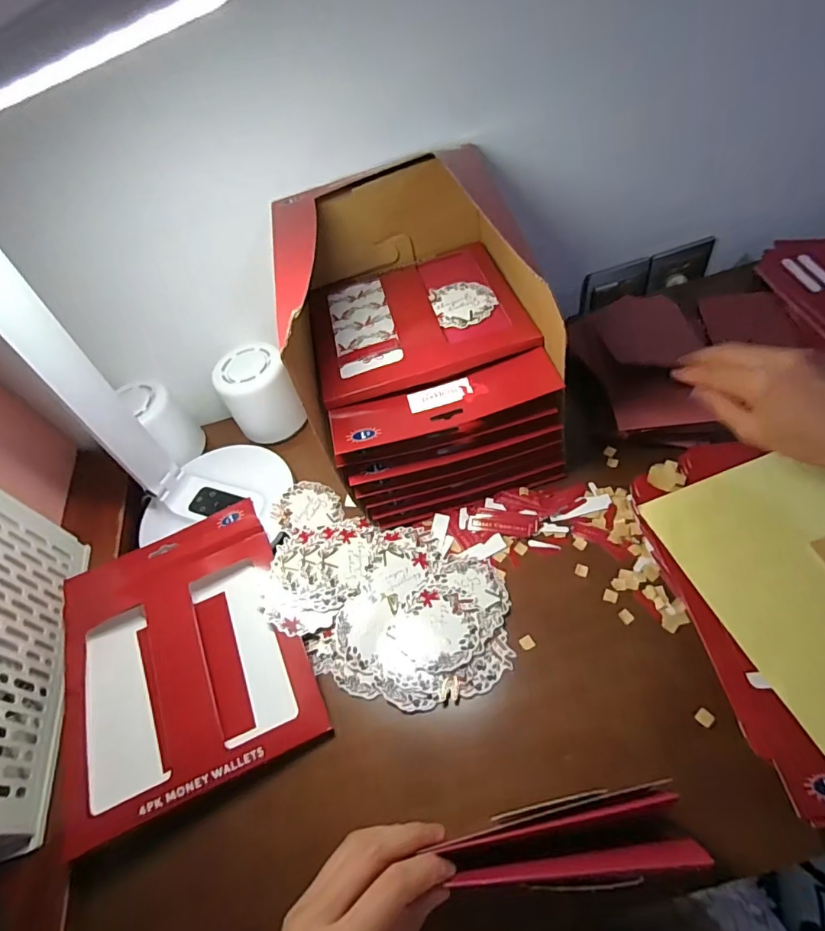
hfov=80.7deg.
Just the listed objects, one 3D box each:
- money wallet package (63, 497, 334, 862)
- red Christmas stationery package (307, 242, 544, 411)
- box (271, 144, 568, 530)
[{"bbox_3d":[-0.207,0.153,0.427,0.194,0.019,0.247,-23,57,-11],"label":"money wallet package"},{"bbox_3d":[-0.002,-0.148,0.468,0.190,0.029,0.177,-13,56,-4],"label":"red Christmas stationery package"},{"bbox_3d":[0.005,-0.118,0.479,0.208,0.195,0.260,-14,55,-2],"label":"box"}]

